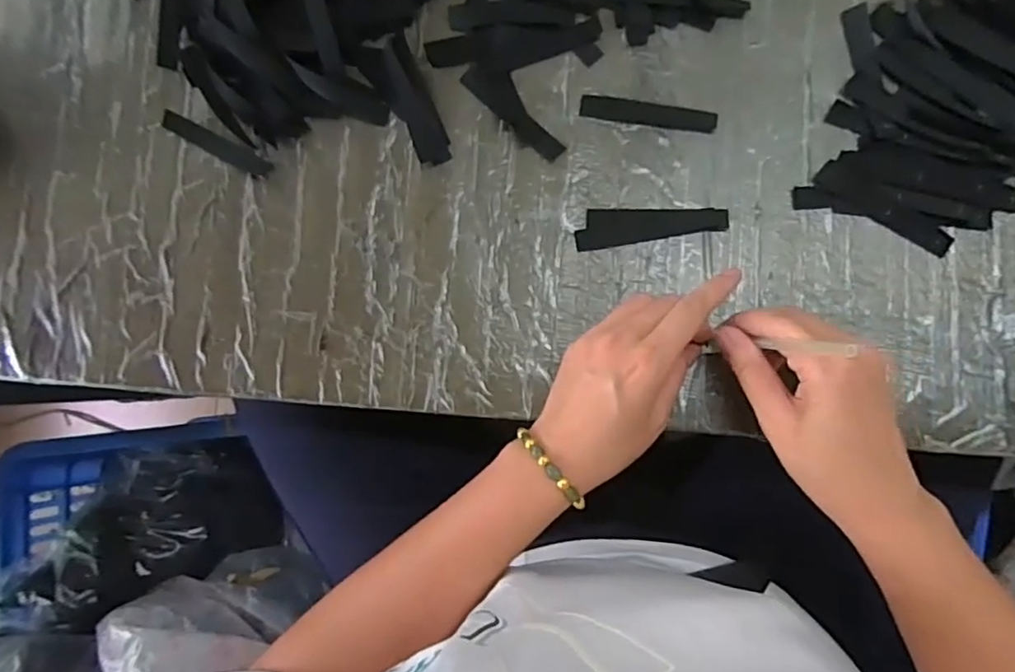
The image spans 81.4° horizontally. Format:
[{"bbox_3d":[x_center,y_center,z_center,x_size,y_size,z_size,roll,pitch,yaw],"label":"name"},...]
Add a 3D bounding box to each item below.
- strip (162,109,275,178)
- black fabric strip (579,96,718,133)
[{"bbox_3d":[-0.214,-0.141,0.436,0.093,0.007,0.015,28,89,9],"label":"strip"},{"bbox_3d":[0.096,-0.152,0.404,0.091,0.004,0.016,12,86,8],"label":"black fabric strip"}]

